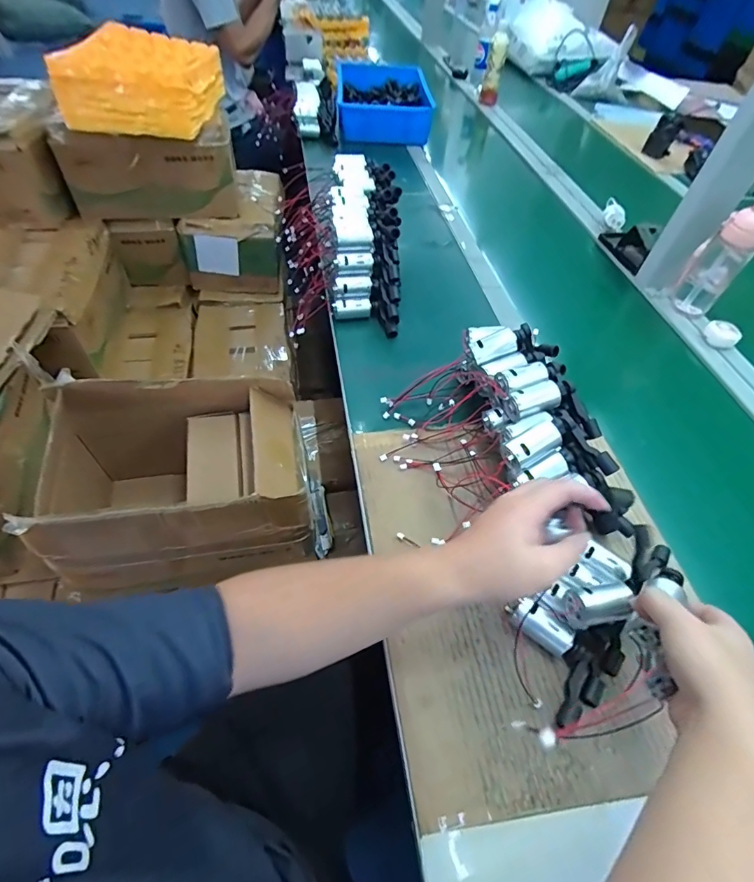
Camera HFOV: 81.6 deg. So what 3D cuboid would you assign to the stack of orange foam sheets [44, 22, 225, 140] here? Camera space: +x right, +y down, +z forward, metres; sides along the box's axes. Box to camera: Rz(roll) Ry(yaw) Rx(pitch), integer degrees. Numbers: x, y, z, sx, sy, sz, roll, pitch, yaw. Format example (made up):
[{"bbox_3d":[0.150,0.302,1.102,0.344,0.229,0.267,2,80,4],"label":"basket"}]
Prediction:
[{"bbox_3d":[-0.470,-0.741,0.882,0.262,0.117,0.355,-1,53,-7],"label":"stack of orange foam sheets"}]

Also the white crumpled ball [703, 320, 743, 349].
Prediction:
[{"bbox_3d":[0.629,-0.195,0.796,0.055,0.028,0.045,35,58,19],"label":"white crumpled ball"}]

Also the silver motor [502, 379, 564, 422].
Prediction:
[{"bbox_3d":[0.193,-0.049,0.533,0.068,0.028,0.033,-22,58,-6],"label":"silver motor"}]

